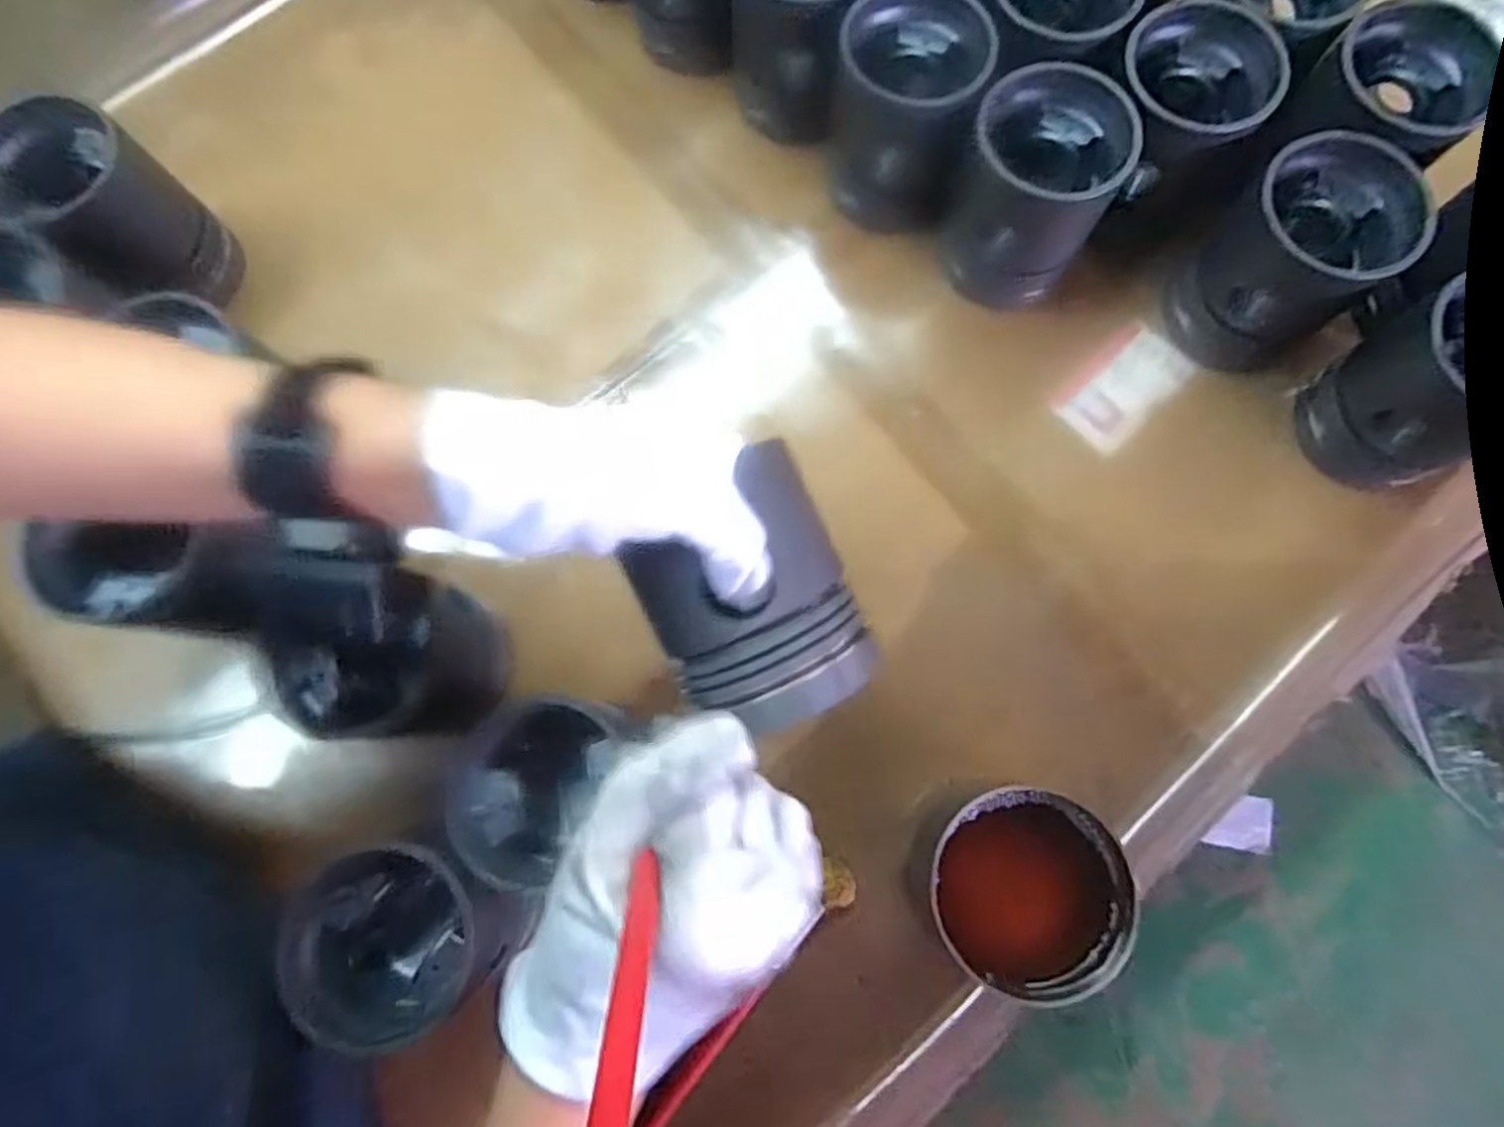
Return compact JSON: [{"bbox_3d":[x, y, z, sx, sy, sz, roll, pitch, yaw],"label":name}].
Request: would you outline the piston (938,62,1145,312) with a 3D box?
[{"bbox_3d":[0.176,-0.233,0.473,0.085,0.101,0.099,30,79,7],"label":"piston"}]

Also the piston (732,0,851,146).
[{"bbox_3d":[0.032,-0.366,0.507,0.091,0.107,0.094,0,77,1],"label":"piston"}]

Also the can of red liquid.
[{"bbox_3d":[0.145,0.171,0.399,0.082,0.077,0.102,7,77,2],"label":"can of red liquid"}]

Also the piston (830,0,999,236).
[{"bbox_3d":[0.097,-0.292,0.490,0.088,0.103,0.096,0,77,1],"label":"piston"}]

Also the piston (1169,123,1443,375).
[{"bbox_3d":[0.327,-0.182,0.460,0.093,0.109,0.087,0,77,1],"label":"piston"}]

